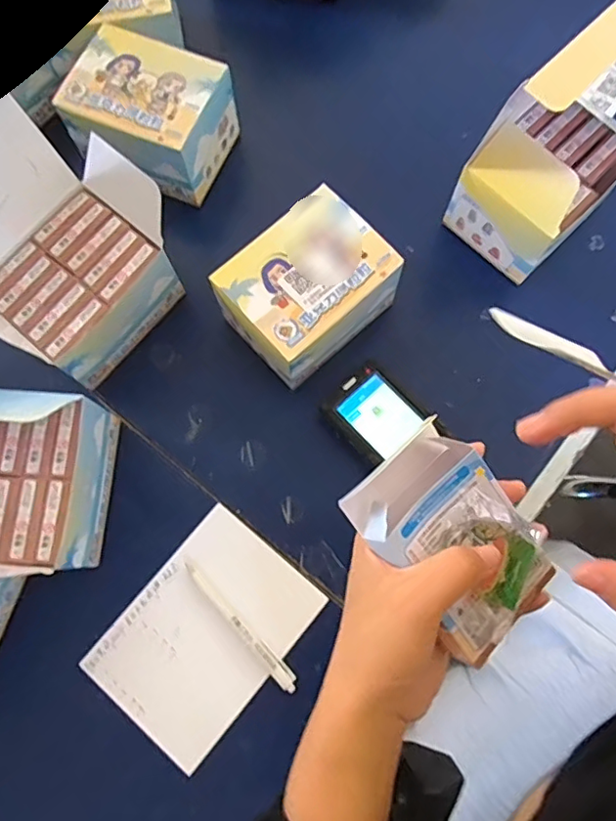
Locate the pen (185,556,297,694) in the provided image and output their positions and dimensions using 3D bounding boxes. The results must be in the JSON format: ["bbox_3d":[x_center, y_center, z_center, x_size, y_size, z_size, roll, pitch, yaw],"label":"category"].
[{"bbox_3d":[-0.059,0.183,0.481,0.015,0.008,0.139,-42,80,-9],"label":"pen"}]

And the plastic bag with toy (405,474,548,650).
[{"bbox_3d":[0.081,0.069,0.263,0.058,0.012,0.060,-42,98,-13],"label":"plastic bag with toy"}]

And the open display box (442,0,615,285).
[{"bbox_3d":[0.221,-0.223,0.487,0.124,0.193,0.101,-43,80,-9],"label":"open display box"}]

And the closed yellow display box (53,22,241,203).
[{"bbox_3d":[-0.157,-0.295,0.559,0.149,0.077,0.114,22,78,5],"label":"closed yellow display box"}]

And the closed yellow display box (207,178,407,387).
[{"bbox_3d":[0.000,-0.107,0.514,0.145,0.089,0.111,-41,80,-9],"label":"closed yellow display box"}]

